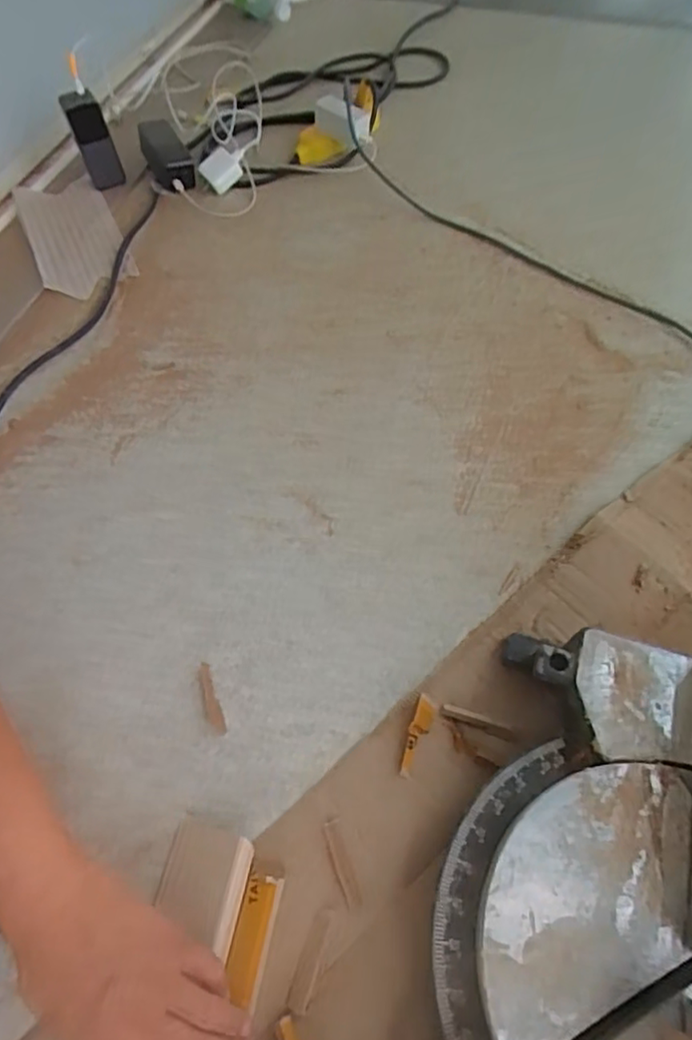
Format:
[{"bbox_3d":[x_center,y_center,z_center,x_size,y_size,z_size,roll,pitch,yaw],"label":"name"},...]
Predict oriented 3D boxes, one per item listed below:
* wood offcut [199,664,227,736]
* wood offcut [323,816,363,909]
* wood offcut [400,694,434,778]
[{"bbox_3d":[-0.131,0.172,0.584,0.014,0.008,0.069,-18,59,-7],"label":"wood offcut"},{"bbox_3d":[-0.003,0.285,0.504,0.014,0.004,0.067,-17,59,-6],"label":"wood offcut"},{"bbox_3d":[0.063,0.195,0.547,0.017,0.014,0.070,20,62,15],"label":"wood offcut"}]

